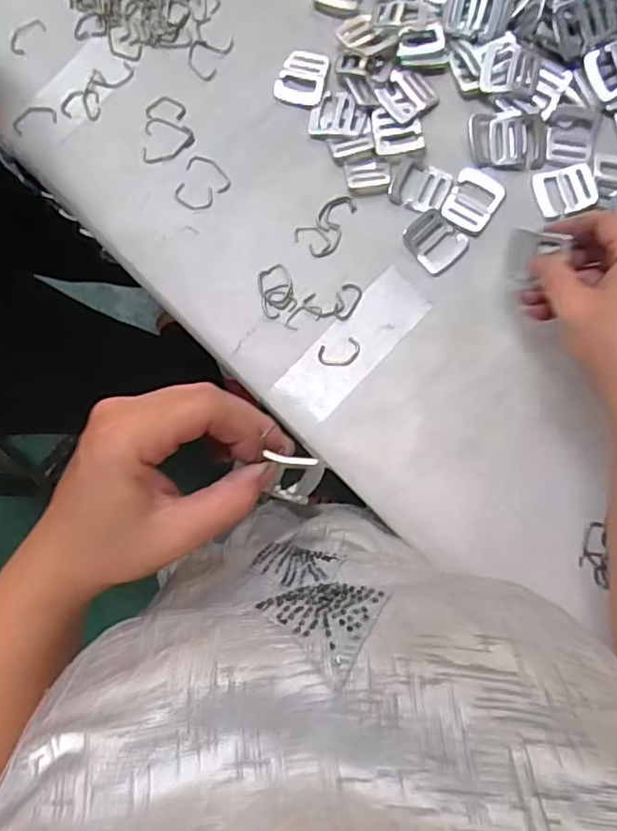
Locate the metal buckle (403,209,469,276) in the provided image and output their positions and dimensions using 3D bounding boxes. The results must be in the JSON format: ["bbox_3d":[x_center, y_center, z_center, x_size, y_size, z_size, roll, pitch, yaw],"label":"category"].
[{"bbox_3d":[0.096,-0.134,0.455,0.046,0.004,0.037,45,88,5],"label":"metal buckle"}]

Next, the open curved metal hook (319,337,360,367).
[{"bbox_3d":[0.024,-0.047,0.451,0.032,0.004,0.020,-16,84,1],"label":"open curved metal hook"}]

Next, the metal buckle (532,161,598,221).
[{"bbox_3d":[0.197,-0.172,0.451,0.044,0.009,0.038,-14,84,1],"label":"metal buckle"}]

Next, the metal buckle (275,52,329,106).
[{"bbox_3d":[-0.004,-0.268,0.469,0.038,0.004,0.042,16,86,4],"label":"metal buckle"}]

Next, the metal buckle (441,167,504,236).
[{"bbox_3d":[0.126,-0.166,0.455,0.038,0.006,0.052,33,87,5],"label":"metal buckle"}]

